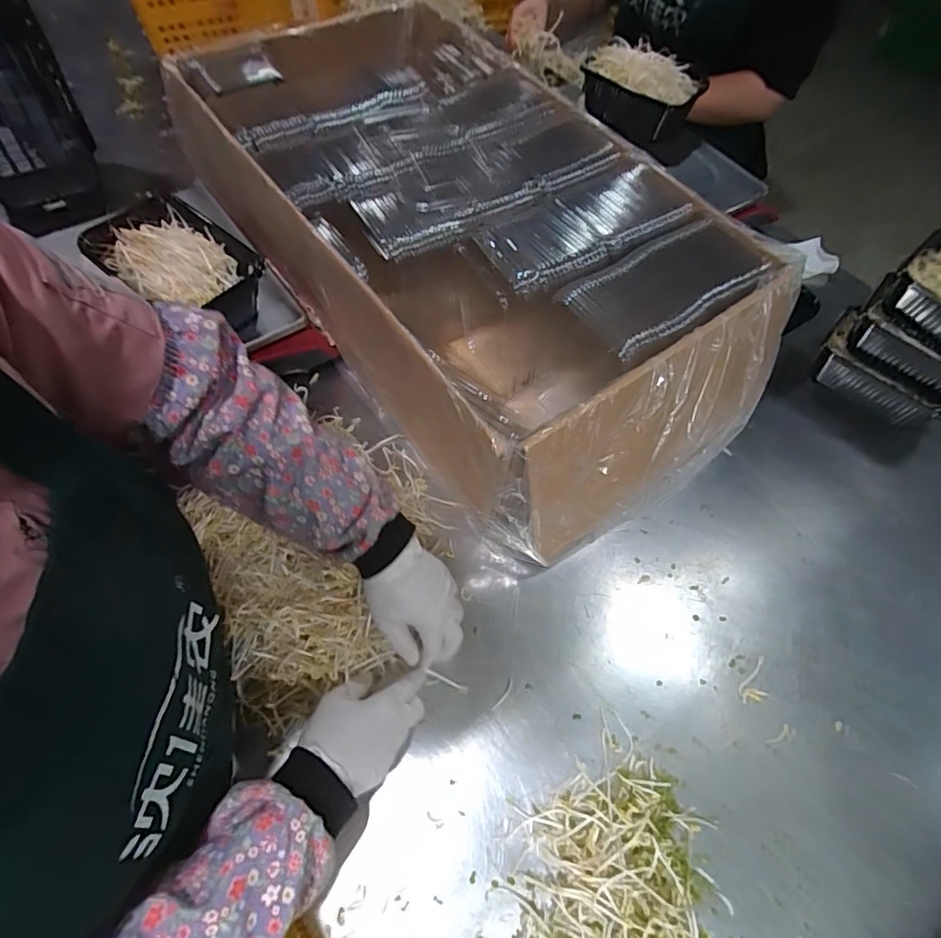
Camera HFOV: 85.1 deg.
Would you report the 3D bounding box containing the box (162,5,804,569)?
[{"bbox_3d":[-0.009,-0.287,0.680,0.420,0.208,0.770,-32,68,-20],"label":"box"}]

